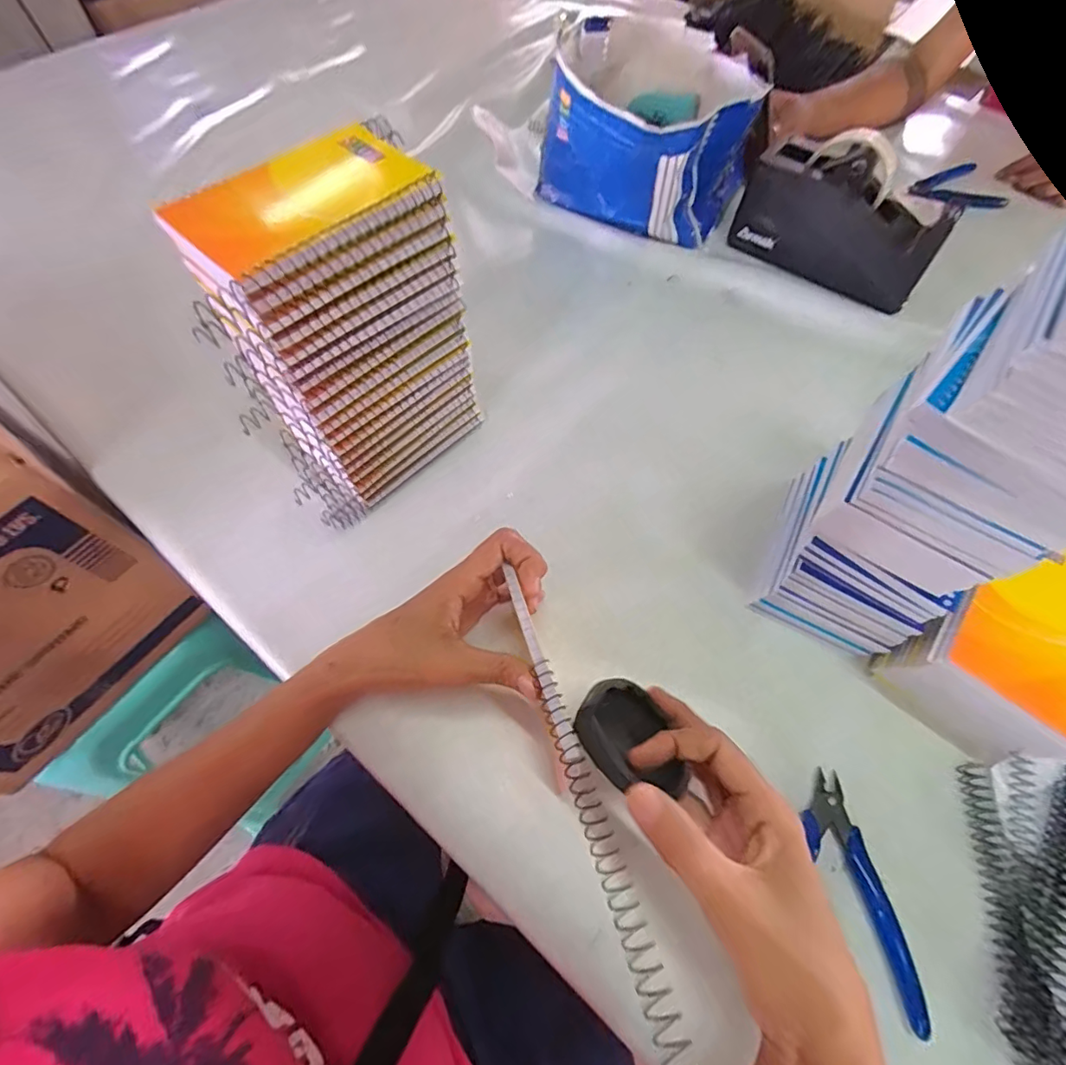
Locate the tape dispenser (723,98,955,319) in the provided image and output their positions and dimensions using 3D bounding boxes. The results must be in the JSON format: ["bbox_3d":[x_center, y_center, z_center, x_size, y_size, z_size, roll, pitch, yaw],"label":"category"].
[{"bbox_3d":[0.322,-0.331,0.539,0.203,0.104,0.067,32,66,15],"label":"tape dispenser"}]

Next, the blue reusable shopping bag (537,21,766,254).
[{"bbox_3d":[0.135,-0.451,0.587,0.216,0.136,0.230,22,64,10],"label":"blue reusable shopping bag"}]

